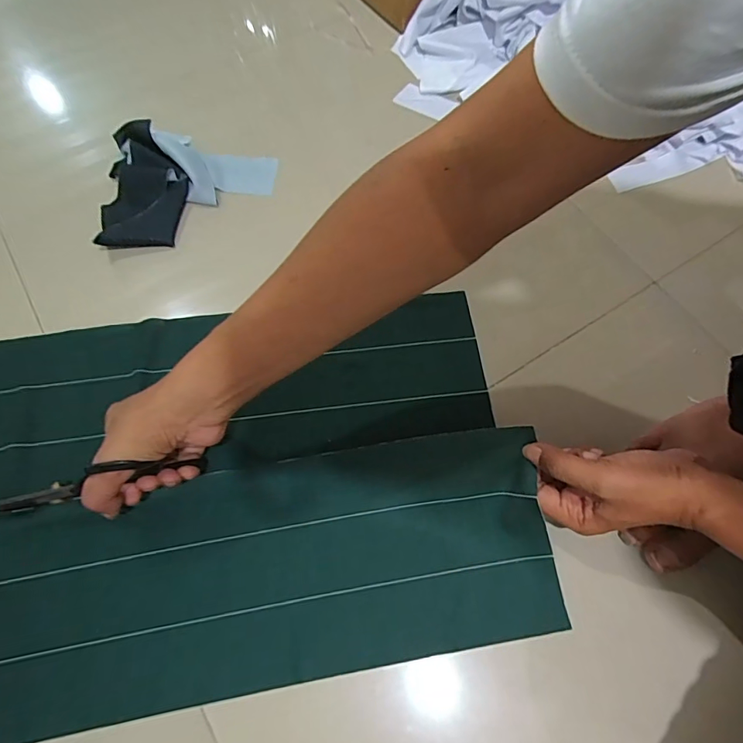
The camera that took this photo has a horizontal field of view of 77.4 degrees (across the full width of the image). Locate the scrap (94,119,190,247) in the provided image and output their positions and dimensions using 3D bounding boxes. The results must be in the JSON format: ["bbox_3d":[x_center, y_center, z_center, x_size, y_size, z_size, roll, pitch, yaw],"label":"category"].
[{"bbox_3d":[-0.266,-0.216,0.537,0.098,0.040,0.152,-2,68,-3],"label":"scrap"}]

